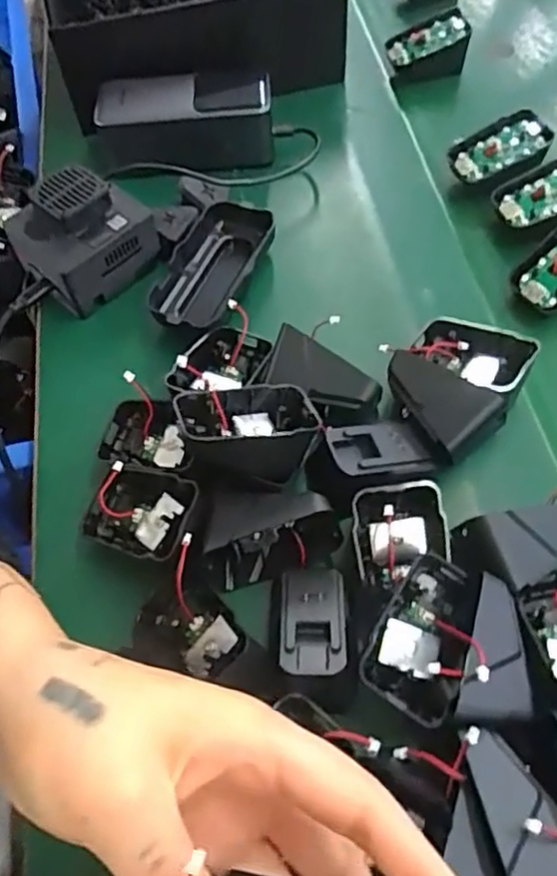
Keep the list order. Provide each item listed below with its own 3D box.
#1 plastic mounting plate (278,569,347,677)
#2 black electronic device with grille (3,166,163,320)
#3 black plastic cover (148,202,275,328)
[{"bbox_3d":[0.016,0.086,0.316,0.030,0.009,0.058,-3,40,4],"label":"plastic mounting plate"},{"bbox_3d":[-0.132,-0.137,0.448,0.071,0.054,0.079,39,67,21],"label":"black electronic device with grille"},{"bbox_3d":[-0.044,-0.112,0.448,0.058,0.026,0.107,14,61,9],"label":"black plastic cover"}]

